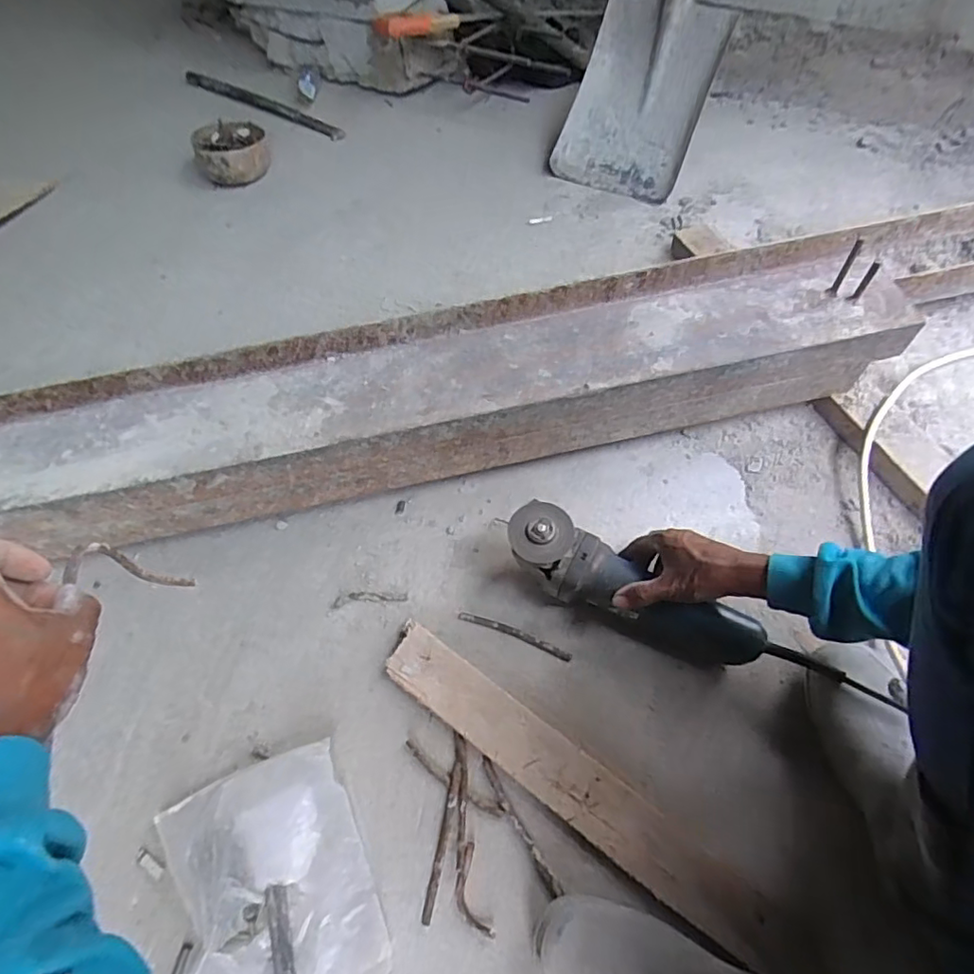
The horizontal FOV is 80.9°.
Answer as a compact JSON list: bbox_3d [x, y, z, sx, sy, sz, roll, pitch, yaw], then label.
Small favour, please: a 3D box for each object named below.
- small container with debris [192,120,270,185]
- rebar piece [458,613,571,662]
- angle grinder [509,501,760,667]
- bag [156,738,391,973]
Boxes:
[{"bbox_3d":[-0.499,-0.655,1.122,0.140,0.066,0.146,-15,59,-5],"label":"small container with debris"},{"bbox_3d":[0.030,0.162,0.631,0.130,0.004,0.012,19,62,12],"label":"rebar piece"},{"bbox_3d":[0.145,0.108,0.603,0.270,0.067,0.071,28,64,5],"label":"angle grinder"},{"bbox_3d":[-0.196,0.351,0.512,0.162,0.028,0.194,-23,62,-11],"label":"bag"}]

